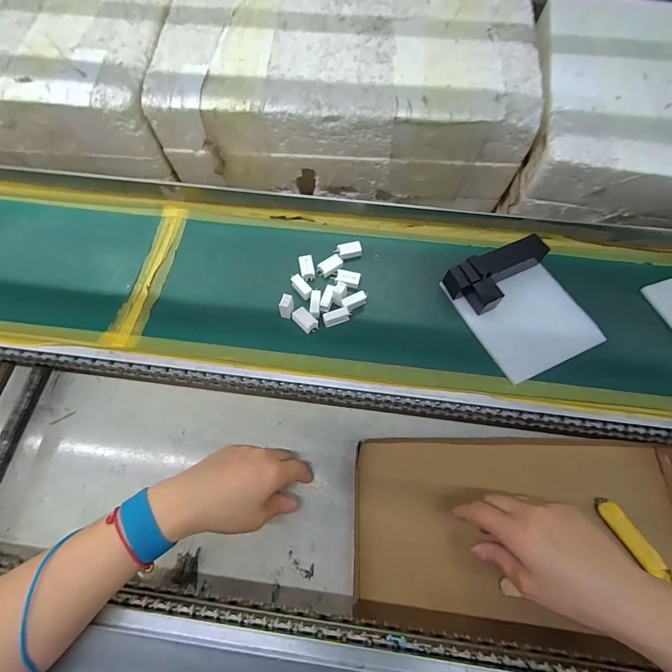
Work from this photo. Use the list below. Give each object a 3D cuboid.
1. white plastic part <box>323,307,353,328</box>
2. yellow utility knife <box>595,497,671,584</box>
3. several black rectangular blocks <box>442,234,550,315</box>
[{"bbox_3d":[0.002,-0.019,0.340,0.029,0.011,0.013,-19,70,-7],"label":"white plastic part"},{"bbox_3d":[0.312,0.214,0.349,0.020,0.010,0.094,-29,71,-10],"label":"yellow utility knife"},{"bbox_3d":[0.169,-0.067,0.342,0.109,0.025,0.051,-31,71,-11],"label":"several black rectangular blocks"}]

